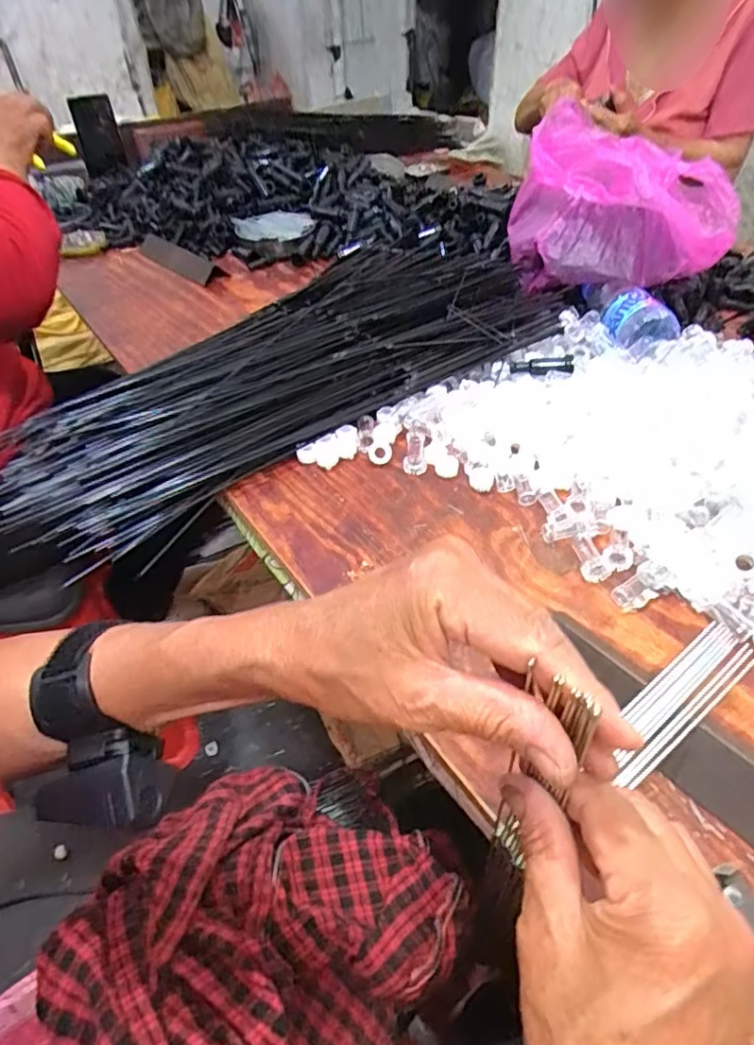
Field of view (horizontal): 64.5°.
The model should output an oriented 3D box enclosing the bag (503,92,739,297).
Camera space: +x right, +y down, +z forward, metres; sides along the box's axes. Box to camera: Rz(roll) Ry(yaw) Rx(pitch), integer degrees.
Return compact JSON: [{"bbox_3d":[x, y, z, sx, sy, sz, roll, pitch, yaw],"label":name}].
[{"bbox_3d":[0.302,-0.390,0.741,0.251,0.161,0.169,15,48,17],"label":"bag"}]

